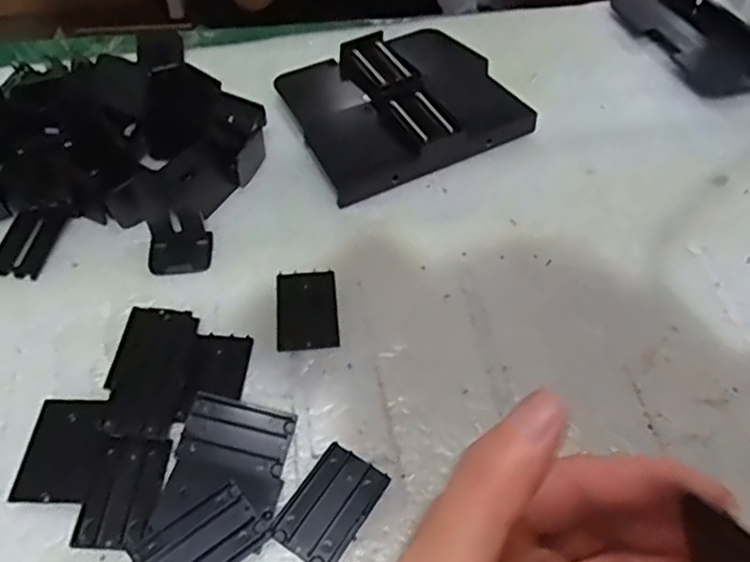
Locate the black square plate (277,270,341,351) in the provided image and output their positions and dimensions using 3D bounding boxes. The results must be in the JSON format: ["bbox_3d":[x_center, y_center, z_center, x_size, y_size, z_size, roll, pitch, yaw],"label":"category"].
[{"bbox_3d":[-0.040,0.016,0.395,0.035,0.004,0.056,-4,52,-5],"label":"black square plate"}]

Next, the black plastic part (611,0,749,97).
[{"bbox_3d":[0.277,-0.220,0.574,0.074,0.028,0.171,-15,53,-13],"label":"black plastic part"}]

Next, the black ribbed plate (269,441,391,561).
[{"bbox_3d":[-0.022,0.109,0.323,0.036,0.004,0.055,28,56,19],"label":"black ribbed plate"}]

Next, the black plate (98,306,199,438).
[{"bbox_3d":[-0.125,0.048,0.363,0.041,0.009,0.082,2,49,2],"label":"black plate"}]

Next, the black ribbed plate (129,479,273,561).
[{"bbox_3d":[-0.080,0.121,0.304,0.054,0.009,0.035,-31,59,-24],"label":"black ribbed plate"}]

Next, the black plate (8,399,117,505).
[{"bbox_3d":[-0.154,0.085,0.333,0.041,0.007,0.054,3,51,1],"label":"black plate"}]

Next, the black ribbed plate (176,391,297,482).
[{"bbox_3d":[-0.071,0.079,0.341,0.056,0.007,0.038,11,52,7],"label":"black ribbed plate"}]

